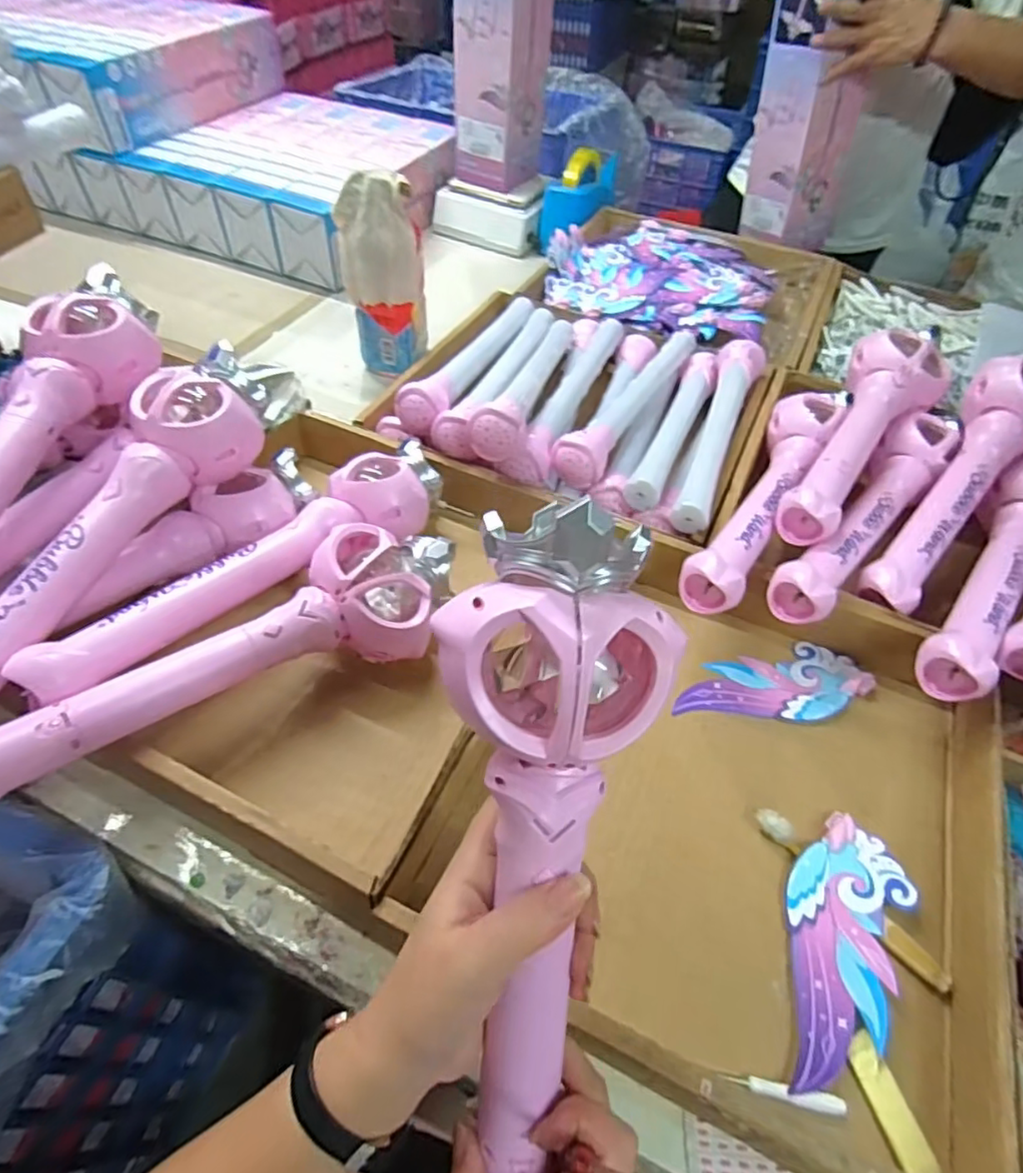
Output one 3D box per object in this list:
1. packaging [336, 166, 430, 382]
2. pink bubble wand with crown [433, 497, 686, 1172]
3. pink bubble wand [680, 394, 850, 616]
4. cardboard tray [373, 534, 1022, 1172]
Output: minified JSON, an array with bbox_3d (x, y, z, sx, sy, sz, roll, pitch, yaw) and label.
[{"bbox_3d":[-0.149,-0.356,0.735,0.092,0.206,0.064,-7,52,-8],"label":"packaging"},{"bbox_3d":[0.012,0.116,0.264,0.091,0.293,0.040,5,10,1],"label":"pink bubble wand with crown"},{"bbox_3d":[0.248,-0.100,0.590,0.066,0.048,0.349,26,54,18],"label":"pink bubble wand"},{"bbox_3d":[0.154,0.141,0.449,0.338,0.060,0.374,21,53,14],"label":"cardboard tray"}]

